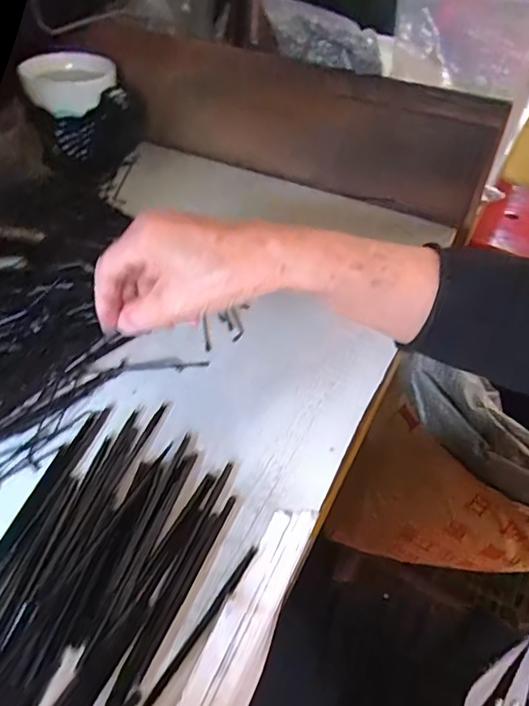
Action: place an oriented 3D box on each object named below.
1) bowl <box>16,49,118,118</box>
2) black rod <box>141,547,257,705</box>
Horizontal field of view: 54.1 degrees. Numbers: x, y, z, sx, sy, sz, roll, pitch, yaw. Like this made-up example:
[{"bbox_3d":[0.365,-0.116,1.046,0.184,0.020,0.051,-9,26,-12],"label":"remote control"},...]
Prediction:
[{"bbox_3d":[-0.204,-0.278,0.531,0.091,0.034,0.091,3,46,-4],"label":"bowl"},{"bbox_3d":[-0.031,0.129,0.240,0.005,0.004,0.097,28,49,19],"label":"black rod"}]

